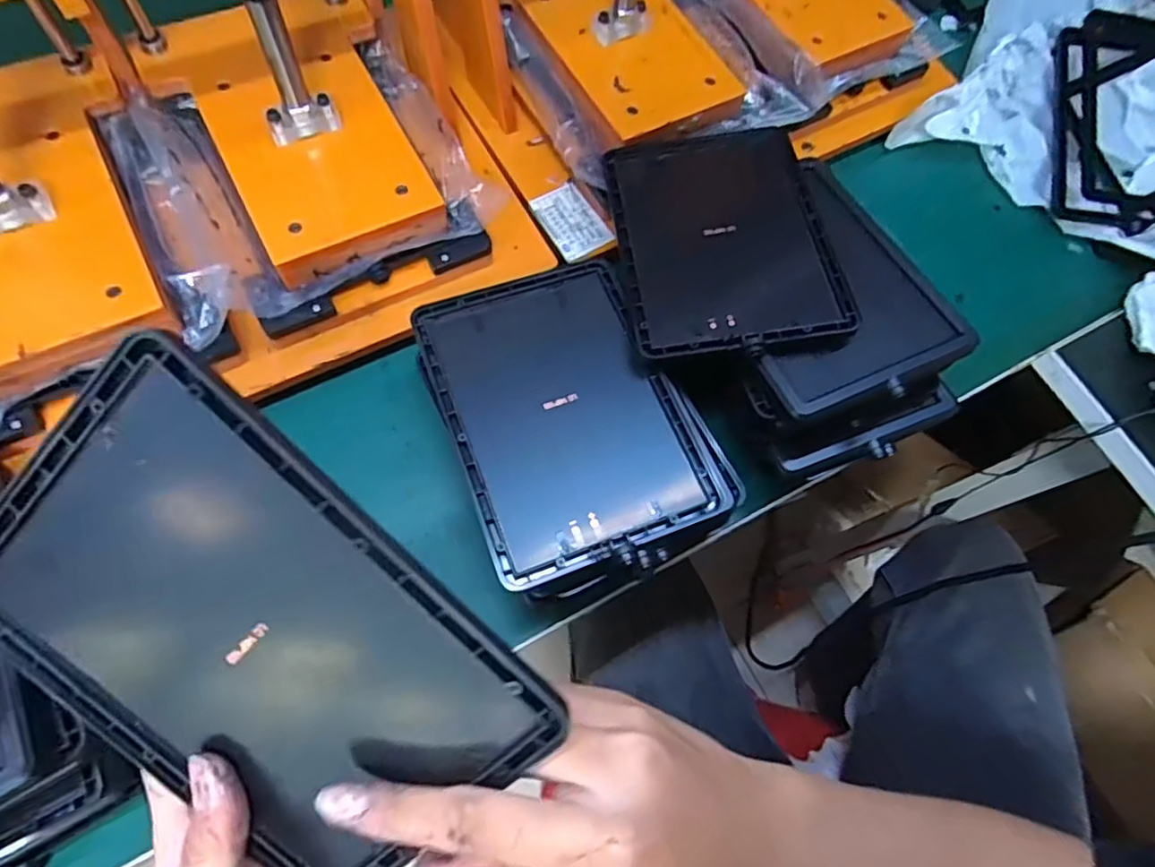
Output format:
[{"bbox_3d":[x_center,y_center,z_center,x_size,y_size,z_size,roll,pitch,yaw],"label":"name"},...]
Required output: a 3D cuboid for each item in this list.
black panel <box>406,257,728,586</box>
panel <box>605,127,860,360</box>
[{"bbox_3d":[-0.008,-0.014,0.335,0.118,0.010,0.162,-20,72,-13],"label":"black panel"},{"bbox_3d":[0.084,-0.120,0.366,0.116,0.014,0.166,-3,69,-7],"label":"panel"}]

